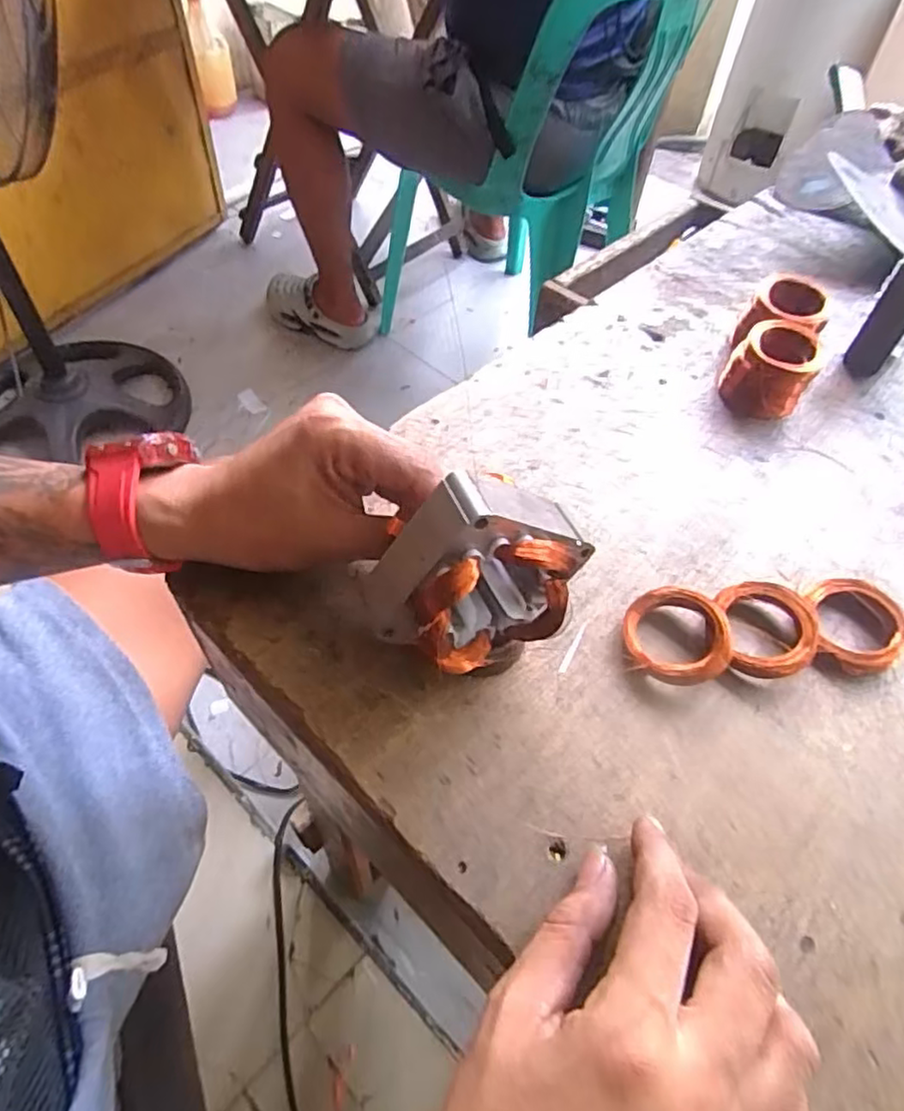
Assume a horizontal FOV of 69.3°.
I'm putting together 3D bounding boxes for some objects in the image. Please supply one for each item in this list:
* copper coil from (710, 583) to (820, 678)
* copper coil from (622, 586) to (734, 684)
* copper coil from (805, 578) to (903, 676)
[{"bbox_3d":[0.155,0.037,0.326,0.044,0.017,0.050,15,55,7],"label":"copper coil"},{"bbox_3d":[0.110,0.036,0.318,0.048,0.017,0.054,16,55,8],"label":"copper coil"},{"bbox_3d":[0.206,0.037,0.332,0.044,0.016,0.050,13,54,6],"label":"copper coil"}]

